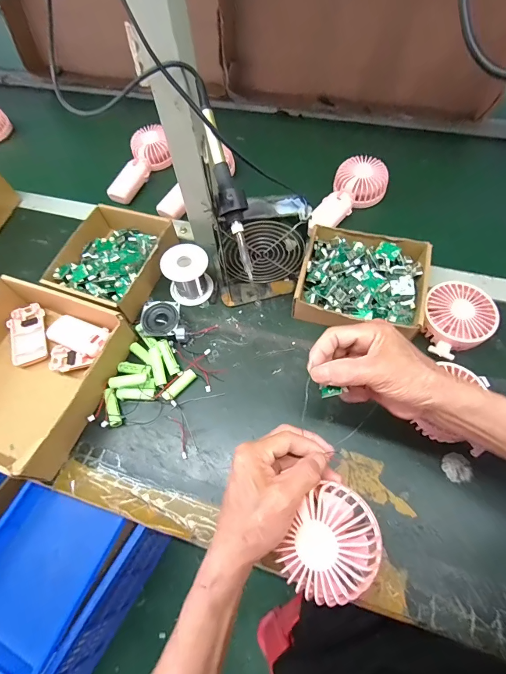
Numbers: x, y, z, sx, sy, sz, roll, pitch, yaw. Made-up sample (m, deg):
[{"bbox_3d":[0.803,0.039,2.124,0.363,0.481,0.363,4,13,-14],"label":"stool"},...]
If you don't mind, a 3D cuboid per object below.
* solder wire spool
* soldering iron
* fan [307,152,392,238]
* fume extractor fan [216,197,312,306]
[{"bbox_3d":[-0.094,-0.090,0.495,0.064,0.066,0.058,-17,63,-6],"label":"solder wire spool"},{"bbox_3d":[-0.028,-0.163,0.351,0.029,0.028,0.202,-16,94,-5],"label":"soldering iron"},{"bbox_3d":[0.159,-0.242,0.581,0.170,0.033,0.085,-44,68,-2],"label":"fan"},{"bbox_3d":[0.015,-0.118,0.468,0.135,0.124,0.072,-13,63,-4],"label":"fume extractor fan"}]

